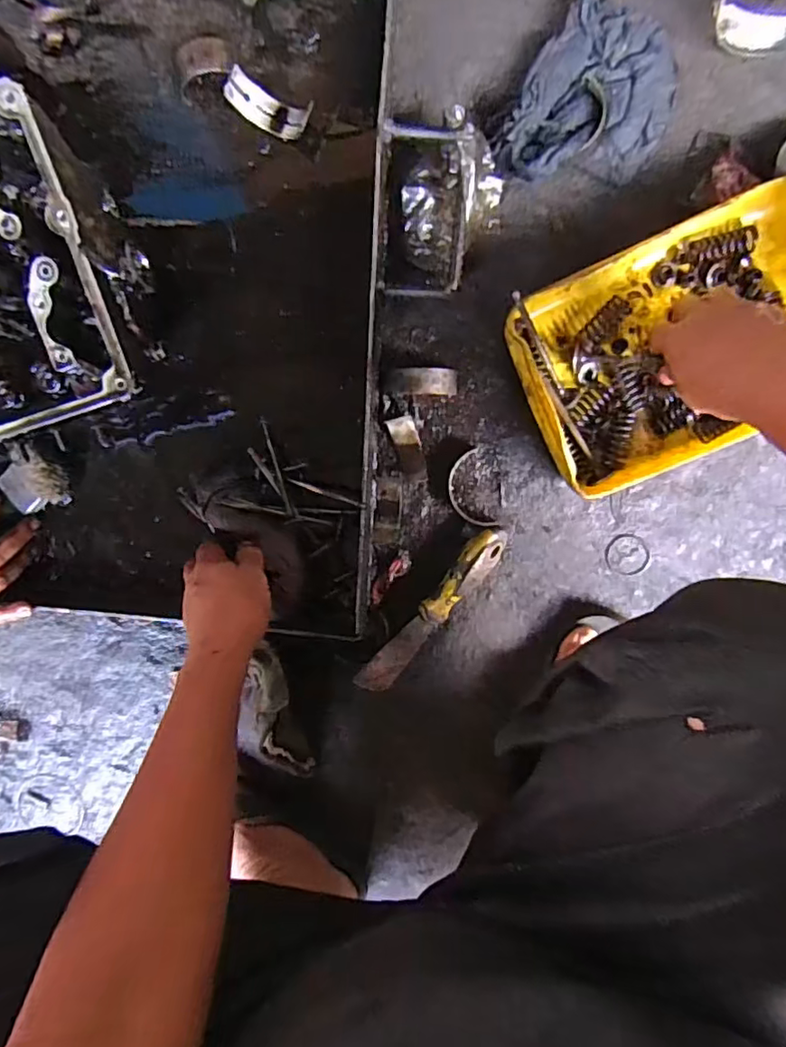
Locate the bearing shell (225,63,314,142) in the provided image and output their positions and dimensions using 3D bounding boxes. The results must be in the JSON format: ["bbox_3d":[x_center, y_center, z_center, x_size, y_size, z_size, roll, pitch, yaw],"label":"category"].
[{"bbox_3d":[-0.102,-0.355,0.497,0.070,0.029,0.031,23,99,1],"label":"bearing shell"}]

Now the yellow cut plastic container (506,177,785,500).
[{"bbox_3d":[0.253,-0.154,0.482,0.282,0.066,0.189,-23,95,7],"label":"yellow cut plastic container"}]

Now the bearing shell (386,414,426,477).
[{"bbox_3d":[0.015,-0.074,0.546,0.023,0.017,0.055,-21,109,7],"label":"bearing shell"}]

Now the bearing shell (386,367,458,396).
[{"bbox_3d":[0.026,-0.128,0.526,0.063,0.037,0.023,2,98,4],"label":"bearing shell"}]

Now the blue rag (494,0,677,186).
[{"bbox_3d":[0.172,-0.353,0.489,0.118,0.026,0.145,27,99,1],"label":"blue rag"}]

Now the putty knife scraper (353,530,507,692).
[{"bbox_3d":[0.037,0.086,0.557,0.032,0.030,0.200,39,99,-1],"label":"putty knife scraper"}]

